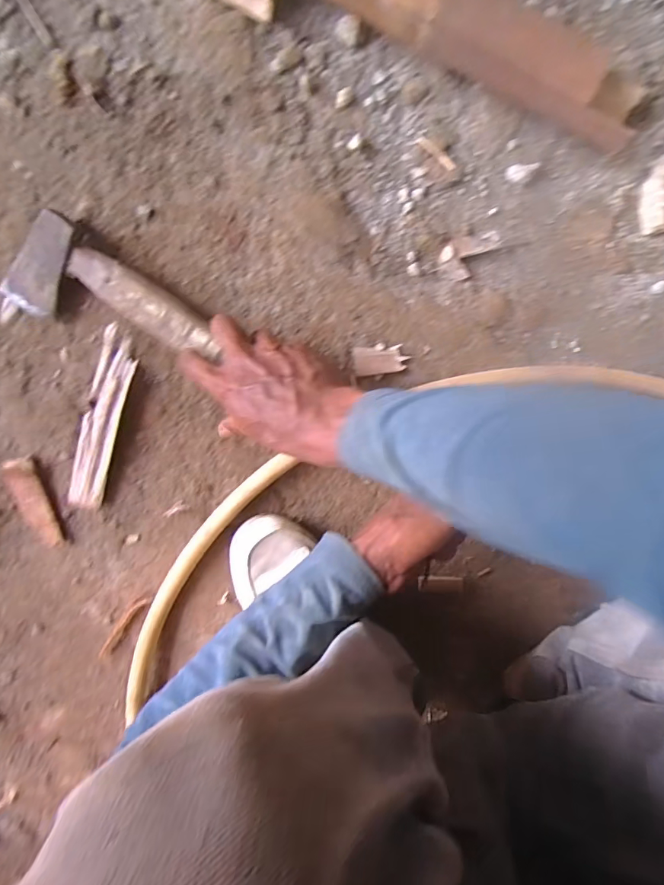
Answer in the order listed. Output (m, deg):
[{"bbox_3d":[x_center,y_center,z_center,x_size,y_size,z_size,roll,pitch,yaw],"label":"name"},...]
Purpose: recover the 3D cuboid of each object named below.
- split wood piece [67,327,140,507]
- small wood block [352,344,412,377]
[{"bbox_3d":[-0.220,-0.018,0.448,0.034,0.011,0.175,17,101,-3],"label":"split wood piece"},{"bbox_3d":[0.049,-0.082,0.465,0.053,0.006,0.027,-3,101,1],"label":"small wood block"}]

